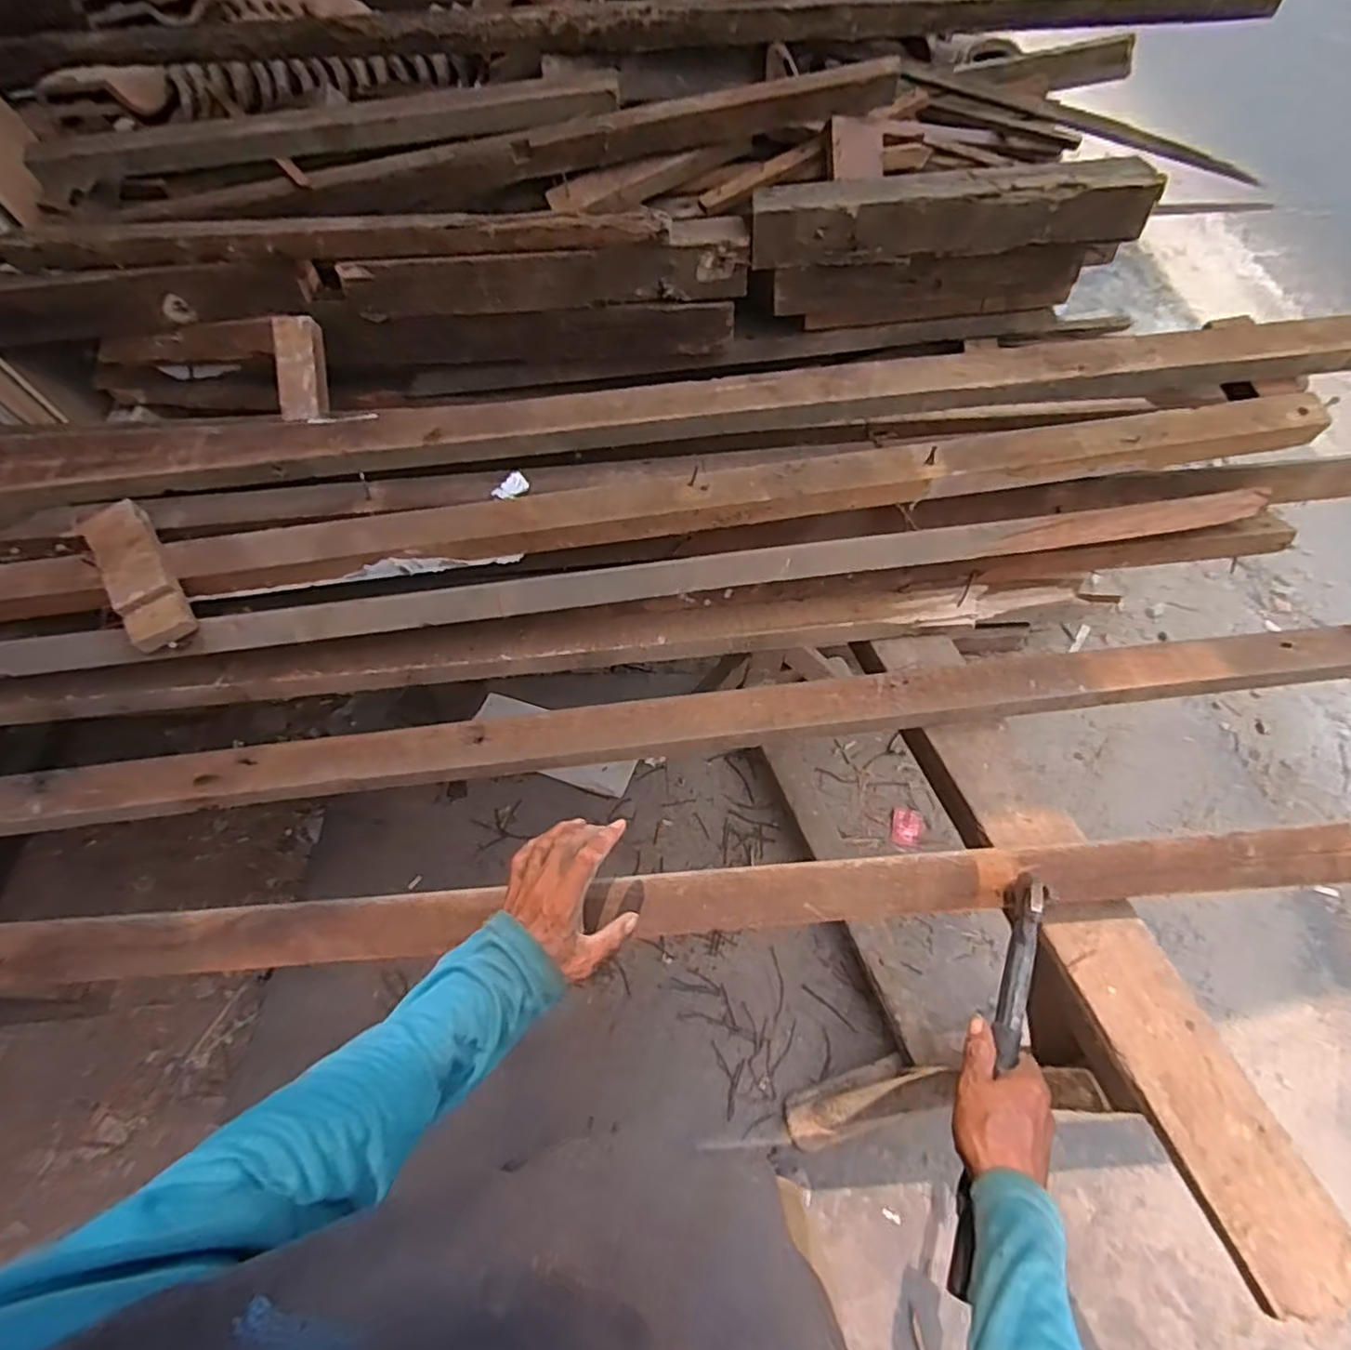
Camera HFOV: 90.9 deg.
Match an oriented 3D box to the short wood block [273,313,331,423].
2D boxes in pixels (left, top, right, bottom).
[{"bbox_3d":[-0.542,-0.440,0.966,0.064,0.056,0.148,1,96,-3],"label":"short wood block"}]

